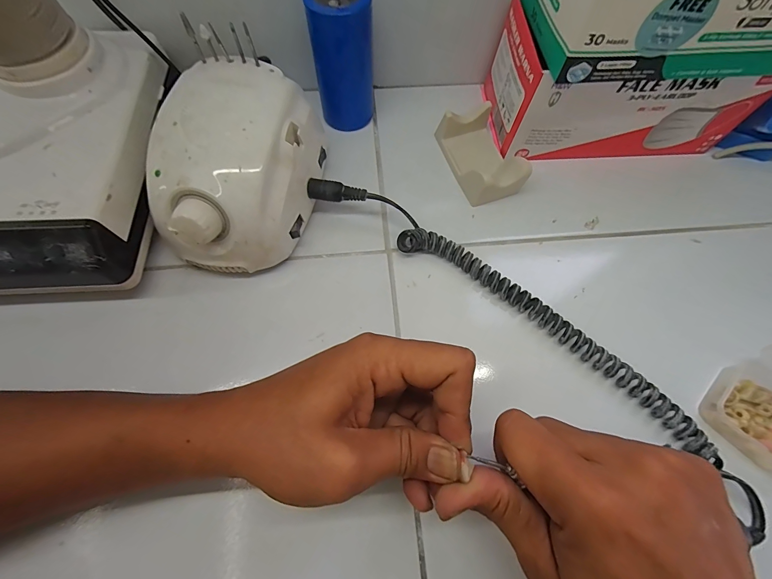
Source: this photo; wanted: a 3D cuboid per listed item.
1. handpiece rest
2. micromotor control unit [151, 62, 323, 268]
[{"bbox_3d":[0.085,-0.117,0.296,0.052,0.030,0.090,-14,69,-7],"label":"handpiece rest"},{"bbox_3d":[-0.107,-0.085,0.258,0.098,0.088,0.138,7,68,2],"label":"micromotor control unit"}]

